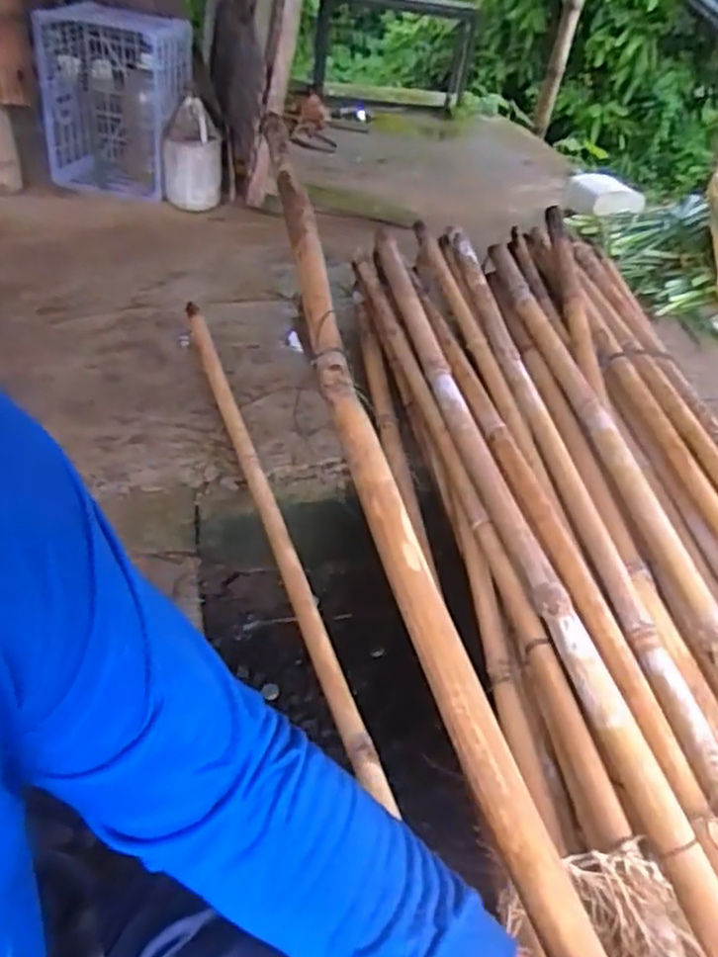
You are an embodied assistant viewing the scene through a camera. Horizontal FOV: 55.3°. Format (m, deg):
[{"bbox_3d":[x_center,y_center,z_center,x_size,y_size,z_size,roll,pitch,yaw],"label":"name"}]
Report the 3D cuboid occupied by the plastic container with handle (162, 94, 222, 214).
[{"bbox_3d":[-0.428,-0.823,1.761,0.148,0.224,0.110,-1,40,-12],"label":"plastic container with handle"}]

